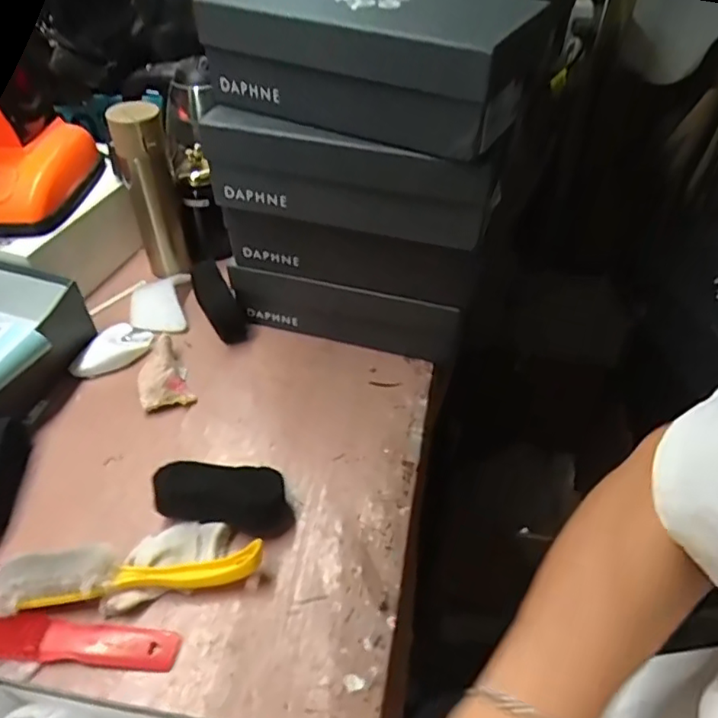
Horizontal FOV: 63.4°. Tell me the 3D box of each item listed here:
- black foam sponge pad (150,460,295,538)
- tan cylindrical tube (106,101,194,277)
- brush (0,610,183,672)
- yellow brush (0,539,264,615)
[{"bbox_3d":[-0.134,0.136,0.584,0.136,0.027,0.063,13,45,-4],"label":"black foam sponge pad"},{"bbox_3d":[-0.283,-0.224,0.805,0.065,0.238,0.049,-16,47,-16],"label":"tan cylindrical tube"},{"bbox_3d":[-0.252,0.238,0.495,0.188,0.031,0.035,2,45,2],"label":"brush"},{"bbox_3d":[-0.205,0.187,0.518,0.231,0.035,0.042,-7,46,-7],"label":"yellow brush"}]

